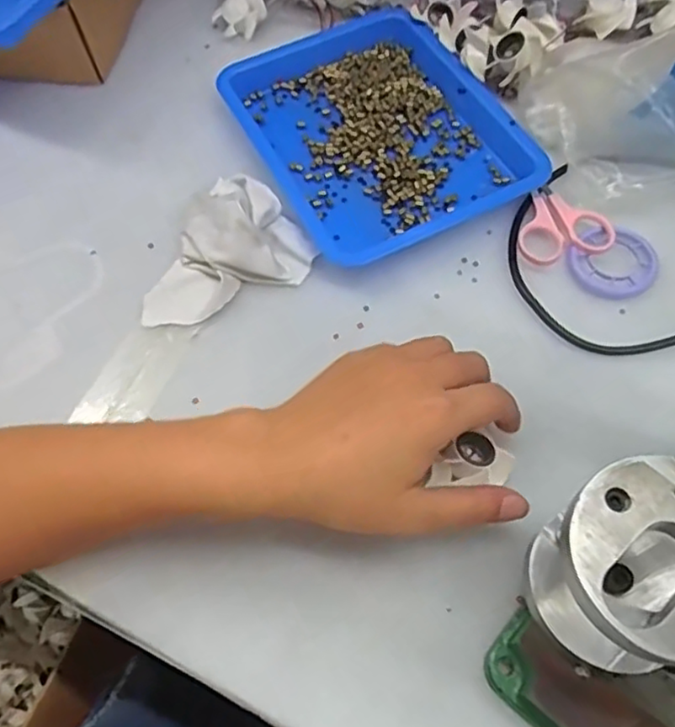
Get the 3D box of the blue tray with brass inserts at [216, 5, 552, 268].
[{"bbox_3d":[0.030,-0.174,0.487,0.169,0.027,0.214,-27,64,-11],"label":"blue tray with brass inserts"}]

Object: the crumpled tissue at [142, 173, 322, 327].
[{"bbox_3d":[-0.085,-0.077,0.432,0.120,0.039,0.091,-35,66,-15],"label":"crumpled tissue"}]

